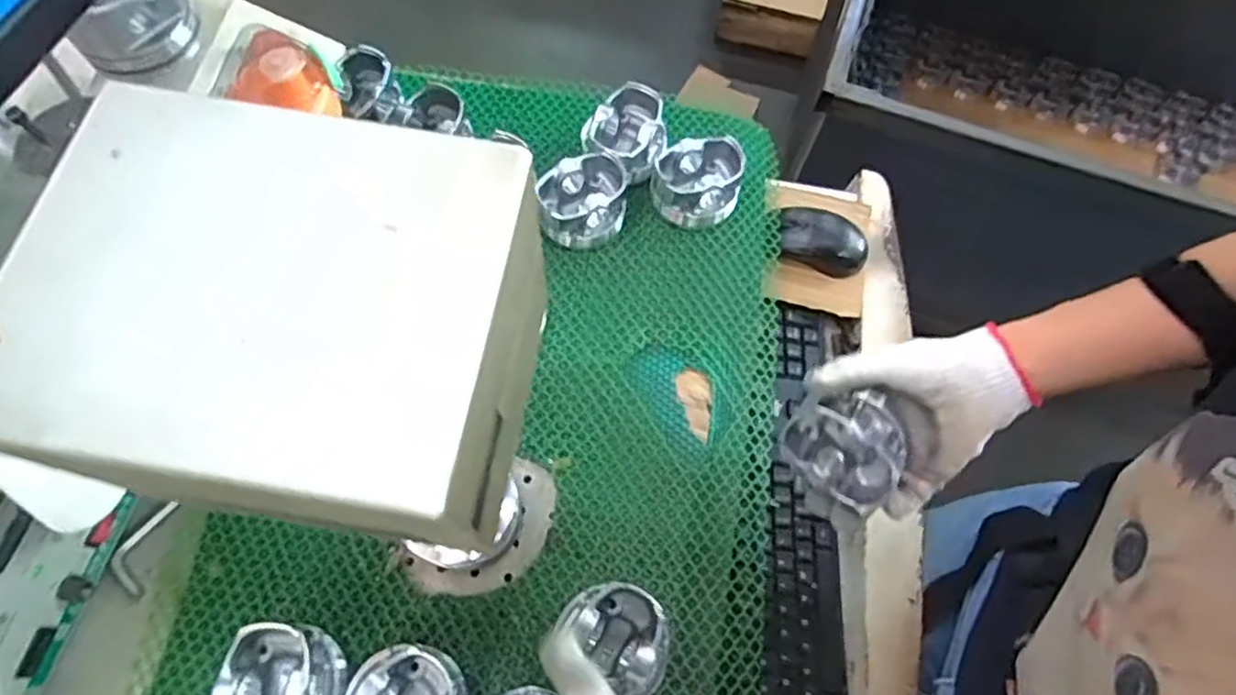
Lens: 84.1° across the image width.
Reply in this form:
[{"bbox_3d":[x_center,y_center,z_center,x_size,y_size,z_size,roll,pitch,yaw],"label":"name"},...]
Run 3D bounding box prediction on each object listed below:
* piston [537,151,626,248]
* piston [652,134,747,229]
[{"bbox_3d":[-0.031,-0.132,0.627,0.083,0.046,0.075,-14,68,-9],"label":"piston"},{"bbox_3d":[0.074,-0.155,0.639,0.080,0.051,0.080,1,66,-2],"label":"piston"}]

